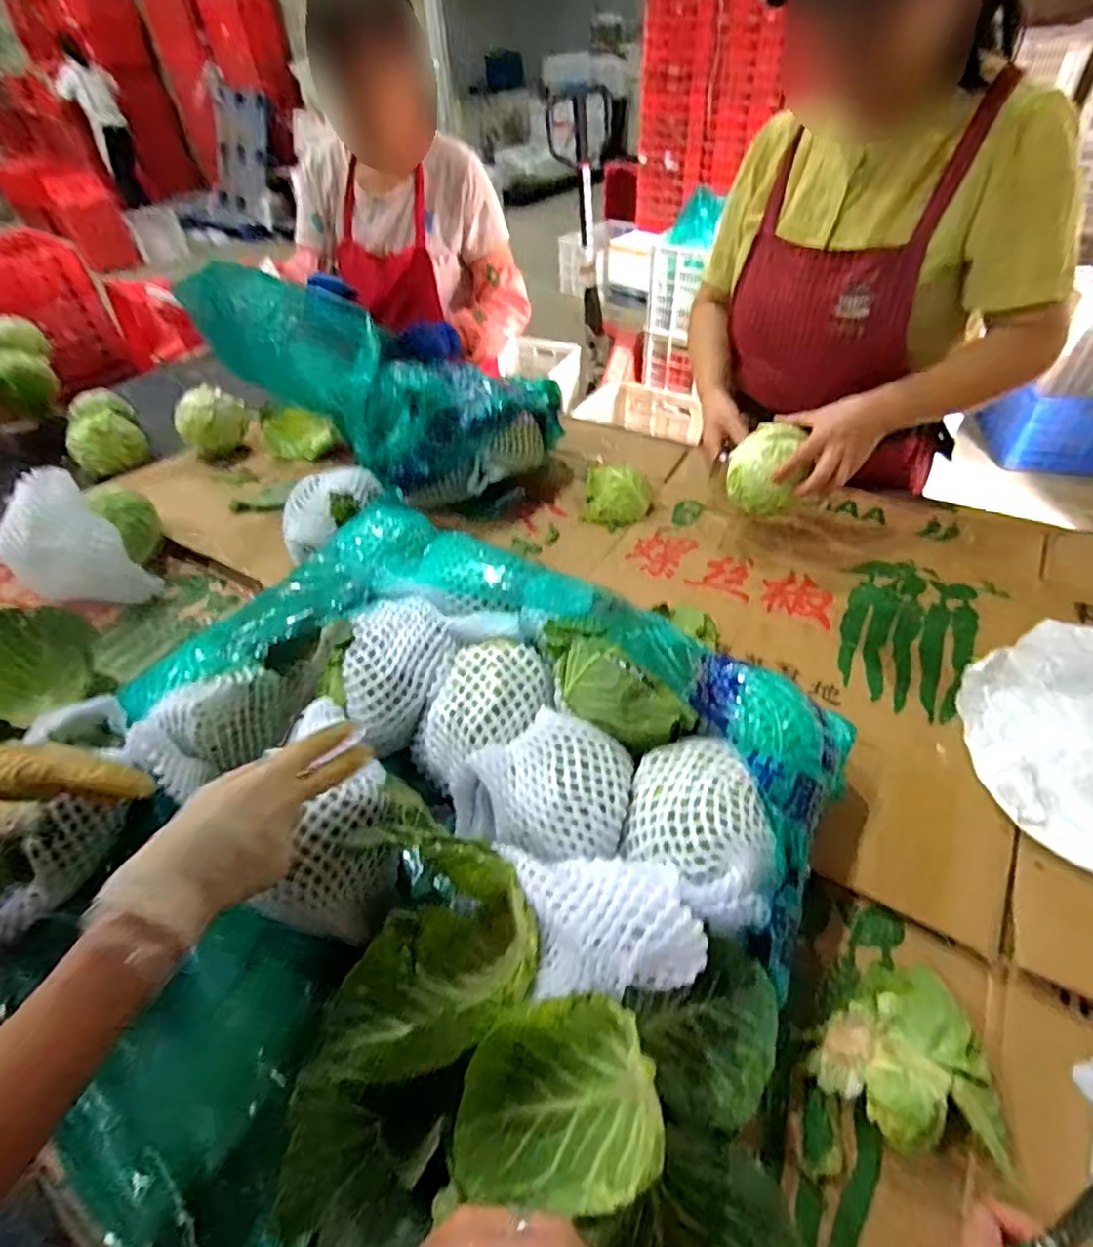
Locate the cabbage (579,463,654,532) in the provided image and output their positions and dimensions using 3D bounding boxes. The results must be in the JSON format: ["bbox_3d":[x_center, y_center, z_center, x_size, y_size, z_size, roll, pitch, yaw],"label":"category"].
[{"bbox_3d":[0.111,-0.207,0.969,0.105,0.053,0.107,14,48,19],"label":"cabbage"}]

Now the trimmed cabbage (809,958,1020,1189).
[{"bbox_3d":[0.278,0.318,0.438,0.124,0.062,0.117,-3,45,3],"label":"trimmed cabbage"}]

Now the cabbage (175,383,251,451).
[{"bbox_3d":[-0.633,-0.392,1.145,0.123,0.095,0.129,-24,48,-17],"label":"cabbage"}]

